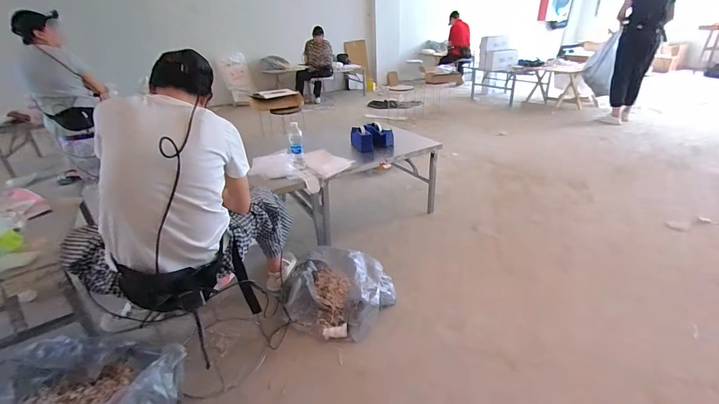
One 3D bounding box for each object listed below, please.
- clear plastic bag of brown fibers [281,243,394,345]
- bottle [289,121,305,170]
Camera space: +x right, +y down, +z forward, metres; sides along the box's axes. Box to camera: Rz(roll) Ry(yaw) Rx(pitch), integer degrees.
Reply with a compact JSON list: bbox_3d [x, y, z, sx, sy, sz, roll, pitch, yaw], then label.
[{"bbox_3d":[-0.093,0.365,1.456,0.479,0.188,0.395,1,30,7],"label":"clear plastic bag of brown fibers"},{"bbox_3d":[-0.299,-0.264,1.618,0.067,0.212,0.075,-9,28,-10],"label":"bottle"}]

